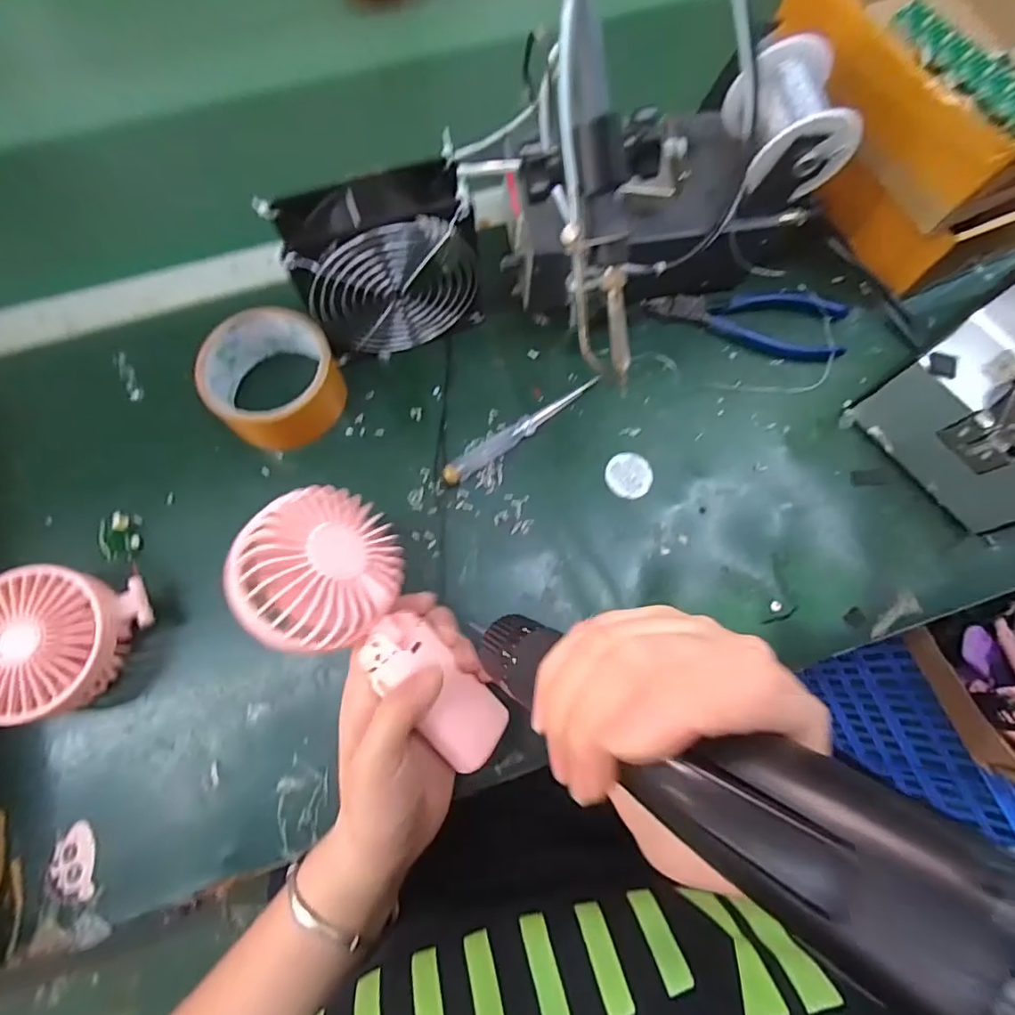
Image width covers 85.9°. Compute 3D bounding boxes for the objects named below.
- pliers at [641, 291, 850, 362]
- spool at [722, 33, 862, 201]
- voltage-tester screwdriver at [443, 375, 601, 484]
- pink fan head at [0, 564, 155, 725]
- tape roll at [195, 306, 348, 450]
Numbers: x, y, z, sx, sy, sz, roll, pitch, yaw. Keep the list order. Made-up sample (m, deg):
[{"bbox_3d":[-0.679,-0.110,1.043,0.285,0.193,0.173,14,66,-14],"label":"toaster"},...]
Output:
[{"bbox_3d":[0.189,-0.148,0.423,0.155,0.023,0.050,8,72,4],"label":"pliers"},{"bbox_3d":[0.177,-0.245,0.358,0.067,0.067,0.075,-13,72,-3],"label":"spool"},{"bbox_3d":[0.012,-0.059,0.401,0.136,0.015,0.015,-35,74,-10],"label":"voltage-tester screwdriver"},{"bbox_3d":[-0.280,0.079,0.340,0.086,0.047,0.099,32,75,8],"label":"pink fan head"},{"bbox_3d":[-0.169,-0.094,0.391,0.087,0.043,0.088,0,72,1],"label":"tape roll"}]

